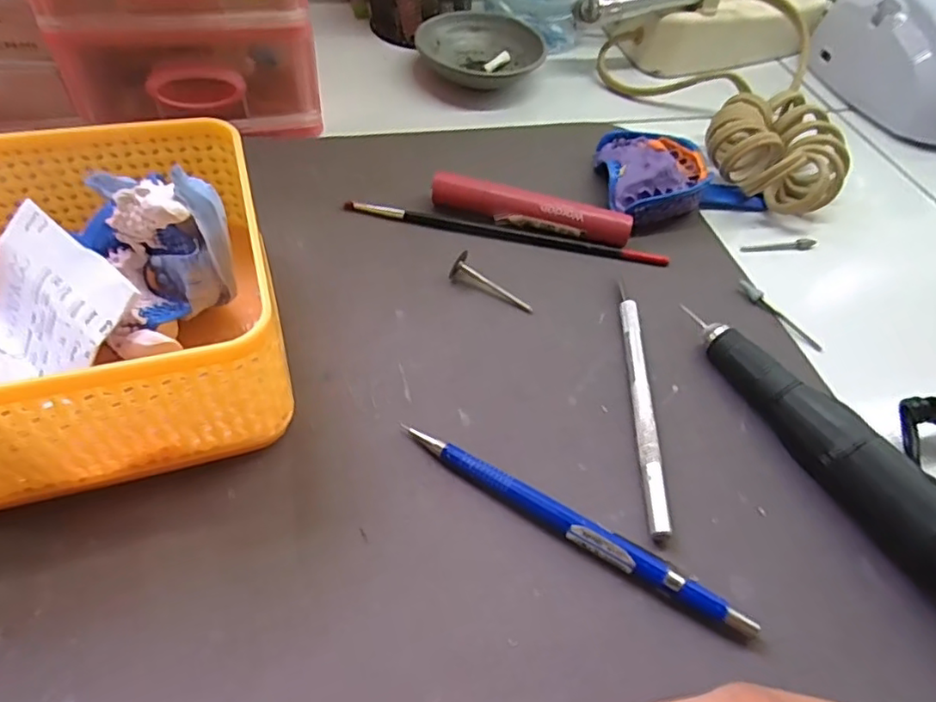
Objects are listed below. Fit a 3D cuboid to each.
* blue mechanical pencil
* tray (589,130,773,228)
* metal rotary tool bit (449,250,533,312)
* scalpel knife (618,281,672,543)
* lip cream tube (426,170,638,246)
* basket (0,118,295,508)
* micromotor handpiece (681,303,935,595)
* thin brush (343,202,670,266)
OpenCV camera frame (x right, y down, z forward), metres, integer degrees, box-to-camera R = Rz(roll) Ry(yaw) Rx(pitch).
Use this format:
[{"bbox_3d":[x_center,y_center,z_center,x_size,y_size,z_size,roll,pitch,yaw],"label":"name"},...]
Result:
[{"bbox_3d":[0.036,0.063,0.217,0.133,0.009,0.010,26,53,14],"label":"blue mechanical pencil"},{"bbox_3d":[0.124,-0.103,0.347,0.094,0.026,0.072,-2,52,-8],"label":"tray"},{"bbox_3d":[0.012,-0.031,0.291,0.044,0.011,0.010,33,54,4],"label":"metal rotary tool bit"},{"bbox_3d":[0.074,0.018,0.257,0.008,0.007,0.126,6,51,-2],"label":"scalpel knife"},{"bbox_3d":[0.033,-0.074,0.318,0.105,0.017,0.013,15,51,6],"label":"lip cream tube"},{"bbox_3d":[-0.144,-0.021,0.228,0.131,0.066,0.135,-12,54,-15],"label":"basket"},{"bbox_3d":[0.150,0.048,0.228,0.020,0.029,0.172,-24,58,-23],"label":"micromotor handpiece"},{"bbox_3d":[0.020,-0.063,0.316,0.170,0.005,0.008,10,51,2],"label":"thin brush"}]

